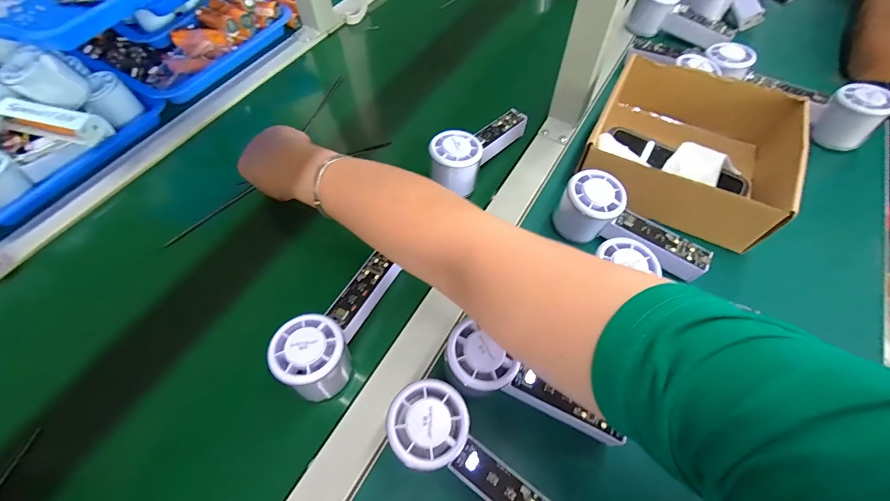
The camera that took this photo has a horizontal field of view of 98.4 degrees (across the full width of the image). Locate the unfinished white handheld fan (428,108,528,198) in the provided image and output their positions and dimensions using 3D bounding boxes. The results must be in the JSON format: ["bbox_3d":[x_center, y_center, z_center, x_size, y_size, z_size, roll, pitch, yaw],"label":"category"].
[{"bbox_3d":[0.039,-0.129,0.459,0.056,0.058,0.147,30,63,17],"label":"unfinished white handheld fan"}]

